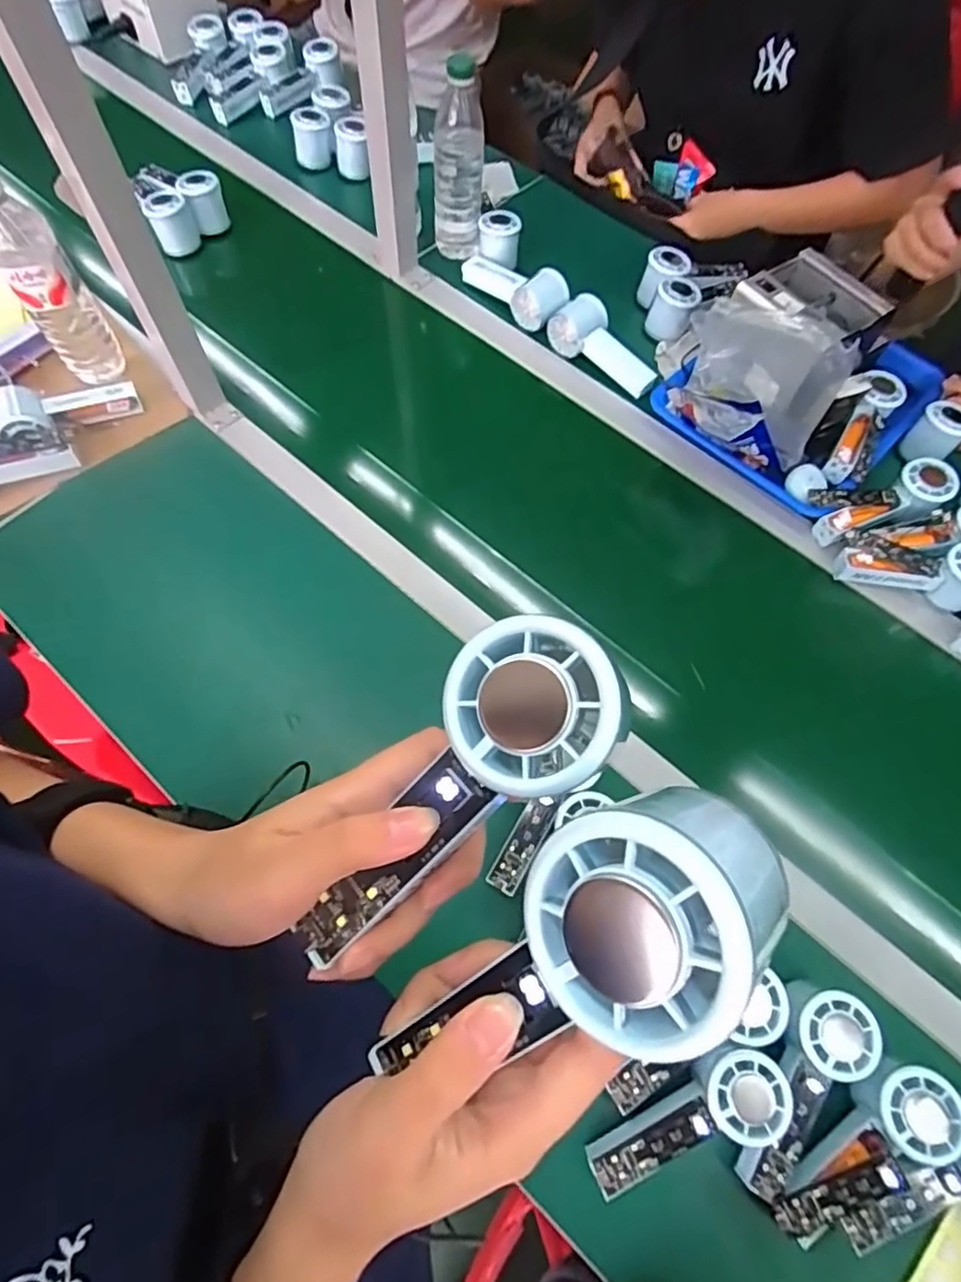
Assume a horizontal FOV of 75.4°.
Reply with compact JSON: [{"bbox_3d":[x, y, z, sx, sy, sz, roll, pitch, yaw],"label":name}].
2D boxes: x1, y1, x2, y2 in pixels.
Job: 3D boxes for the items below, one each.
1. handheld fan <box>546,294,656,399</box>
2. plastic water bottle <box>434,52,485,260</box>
[{"bbox_3d":[0.151,-0.364,0.779,0.061,0.052,0.146,-34,71,-15],"label":"handheld fan"},{"bbox_3d":[-0.027,-0.592,0.784,0.063,0.200,0.068,-1,66,-2],"label":"plastic water bottle"}]

